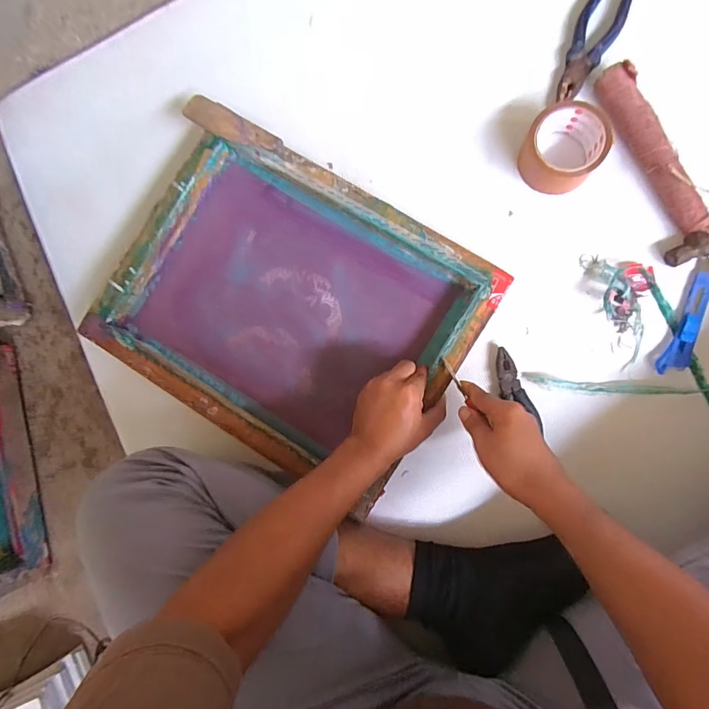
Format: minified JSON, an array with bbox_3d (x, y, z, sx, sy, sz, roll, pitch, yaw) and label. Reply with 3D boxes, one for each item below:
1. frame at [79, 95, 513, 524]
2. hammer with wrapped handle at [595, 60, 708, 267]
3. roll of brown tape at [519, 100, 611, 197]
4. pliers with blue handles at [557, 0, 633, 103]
[{"bbox_3d":[-0.085,-0.063,0.535,0.452,0.064,0.351,30,88,8],"label":"frame"},{"bbox_3d":[0.386,-0.243,0.505,0.077,0.040,0.258,-20,84,6],"label":"hammer with wrapped handle"},{"bbox_3d":[0.261,-0.258,0.513,0.098,0.051,0.104,20,89,9],"label":"roll of brown tape"},{"bbox_3d":[0.315,-0.413,0.528,0.050,0.020,0.177,23,90,9],"label":"pliers with blue handles"}]

